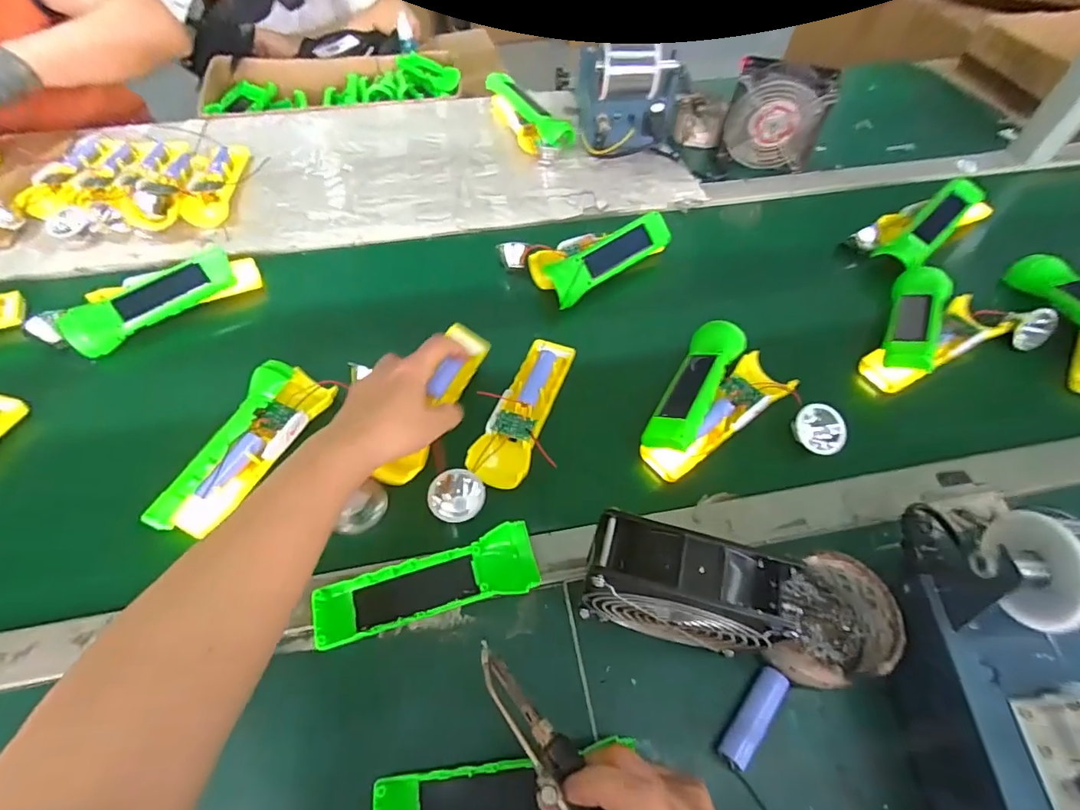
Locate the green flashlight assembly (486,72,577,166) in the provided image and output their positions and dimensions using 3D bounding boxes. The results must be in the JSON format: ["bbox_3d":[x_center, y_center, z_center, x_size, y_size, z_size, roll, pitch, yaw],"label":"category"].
[{"bbox_3d":[-0.022,-0.420,0.735,0.082,0.052,0.168,-37,62,-23],"label":"green flashlight assembly"}]

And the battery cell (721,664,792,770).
[{"bbox_3d":[0.144,0.209,0.334,0.021,0.018,0.065,35,62,21],"label":"battery cell"}]

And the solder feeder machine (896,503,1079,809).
[{"bbox_3d":[0.306,0.162,0.296,0.141,0.135,0.230,-2,55,-3],"label":"solder feeder machine"}]

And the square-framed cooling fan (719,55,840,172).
[{"bbox_3d":[0.309,-0.380,0.668,0.118,0.117,0.051,14,56,10],"label":"square-framed cooling fan"}]

